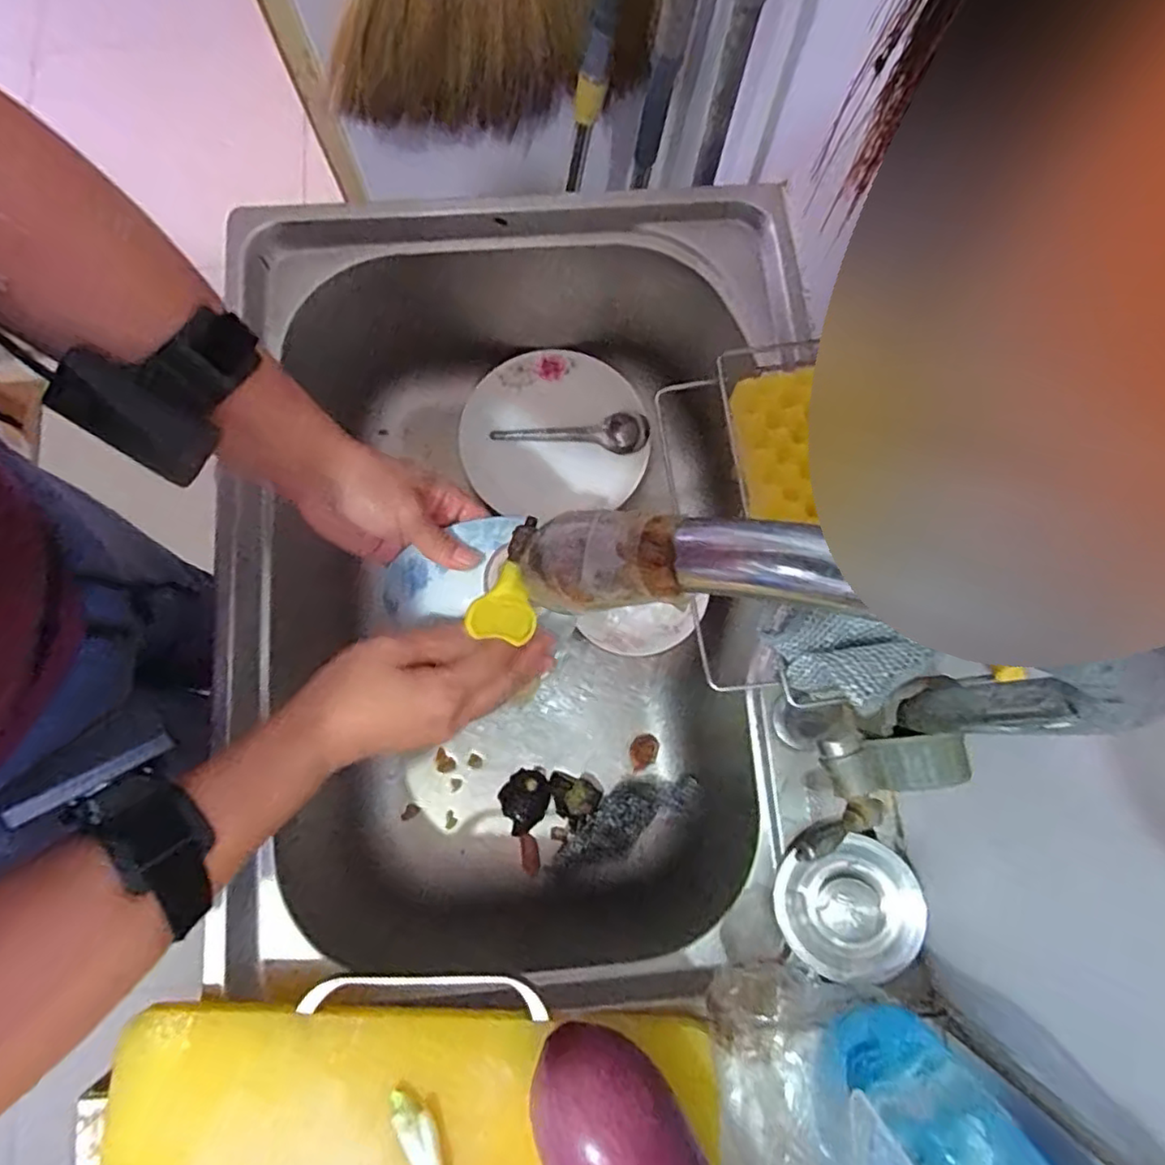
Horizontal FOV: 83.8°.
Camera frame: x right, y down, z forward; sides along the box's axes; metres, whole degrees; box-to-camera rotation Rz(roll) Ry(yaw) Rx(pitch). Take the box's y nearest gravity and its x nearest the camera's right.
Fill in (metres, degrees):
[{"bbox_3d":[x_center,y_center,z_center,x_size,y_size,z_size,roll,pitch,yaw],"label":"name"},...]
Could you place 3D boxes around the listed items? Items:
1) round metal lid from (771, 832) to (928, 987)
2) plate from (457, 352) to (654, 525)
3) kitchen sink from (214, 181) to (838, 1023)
[{"bbox_3d":[0.160,0.197,0.392,0.081,0.013,0.083,-5,76,22],"label":"round metal lid"},{"bbox_3d":[-0.027,-0.144,0.647,0.179,0.029,0.156,-11,89,-2],"label":"plate"},{"bbox_3d":[-0.048,-0.006,0.525,0.388,0.204,0.560,0,78,-1],"label":"kitchen sink"}]

